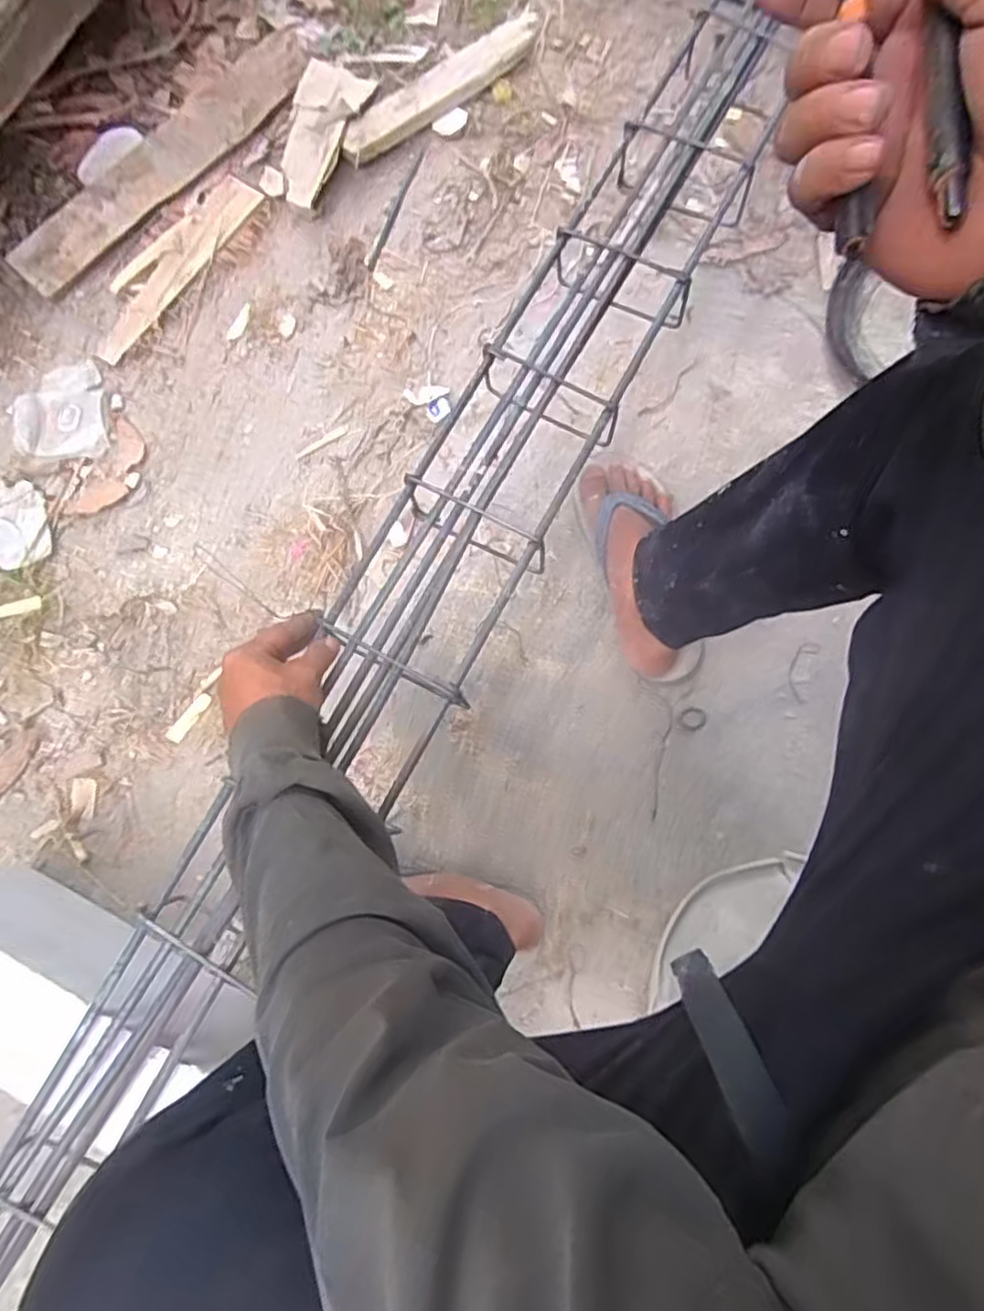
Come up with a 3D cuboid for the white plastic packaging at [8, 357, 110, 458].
[{"bbox_3d":[-0.537,-0.303,0.831,0.108,0.020,0.132,-12,78,-3],"label":"white plastic packaging"}]

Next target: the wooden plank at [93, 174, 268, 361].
[{"bbox_3d":[-0.421,-0.514,0.881,0.072,0.020,0.298,35,80,7],"label":"wooden plank"}]

